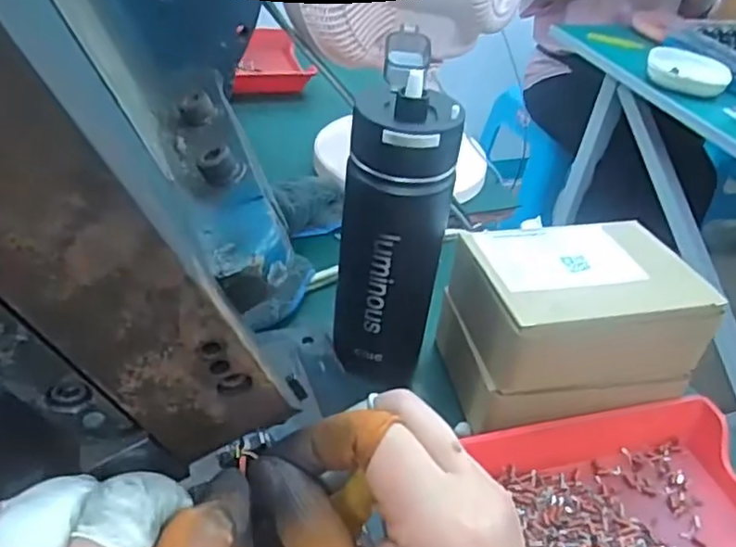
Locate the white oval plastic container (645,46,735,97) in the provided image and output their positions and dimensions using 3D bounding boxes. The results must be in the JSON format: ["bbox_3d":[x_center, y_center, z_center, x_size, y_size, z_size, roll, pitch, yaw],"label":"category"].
[{"bbox_3d":[0.545,-0.345,1.115,0.139,0.051,0.047,30,43,25],"label":"white oval plastic container"}]

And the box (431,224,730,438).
[{"bbox_3d":[0.144,0.036,0.484,0.158,0.109,0.115,-3,40,-13],"label":"box"}]

